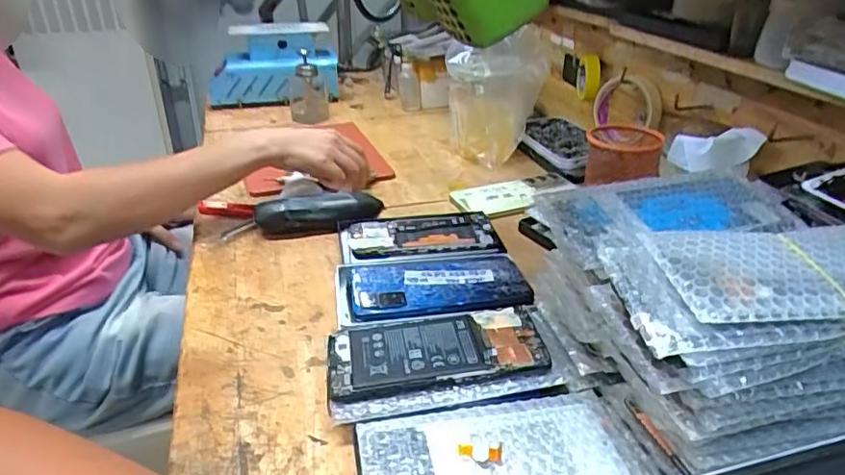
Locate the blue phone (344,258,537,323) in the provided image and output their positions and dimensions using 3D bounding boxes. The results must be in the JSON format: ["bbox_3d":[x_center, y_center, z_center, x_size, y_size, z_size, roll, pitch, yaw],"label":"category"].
[{"bbox_3d":[0.013,0.041,0.541,0.162,0.013,0.095,-2,29,-3],"label":"blue phone"}]

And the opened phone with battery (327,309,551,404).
[{"bbox_3d":[0.010,0.085,0.438,0.161,0.010,0.072,-7,36,-6],"label":"opened phone with battery"}]

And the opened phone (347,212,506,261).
[{"bbox_3d":[0.000,-0.004,0.630,0.159,0.011,0.086,-2,29,-2],"label":"opened phone"}]

